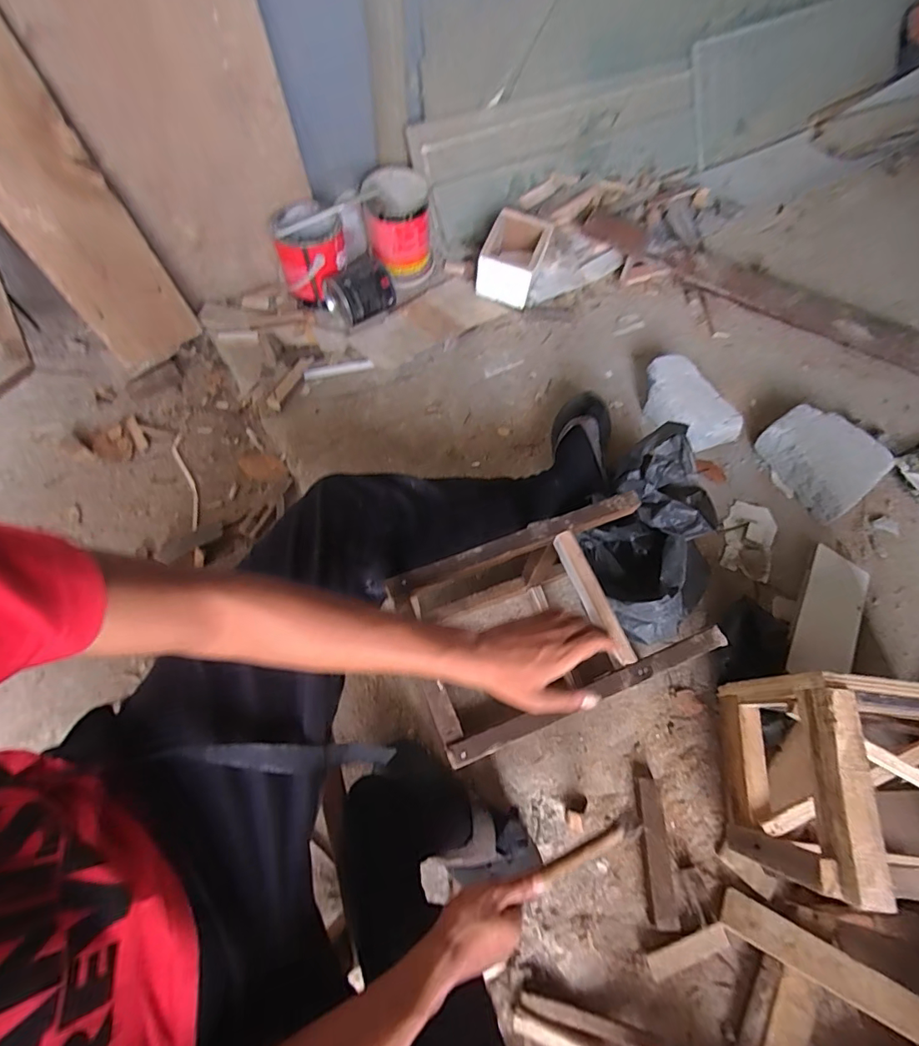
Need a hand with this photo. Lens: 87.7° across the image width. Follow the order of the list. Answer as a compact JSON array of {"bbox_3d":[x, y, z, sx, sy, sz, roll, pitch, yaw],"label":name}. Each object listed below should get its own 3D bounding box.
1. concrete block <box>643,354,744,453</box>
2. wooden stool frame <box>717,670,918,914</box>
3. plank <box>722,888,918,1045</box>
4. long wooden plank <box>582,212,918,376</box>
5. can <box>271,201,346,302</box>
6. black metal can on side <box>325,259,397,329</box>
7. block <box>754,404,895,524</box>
[{"bbox_3d":[0.464,-0.242,0.982,0.124,0.067,0.216,-32,68,-17],"label":"concrete block"},{"bbox_3d":[0.541,0.322,0.580,0.337,0.226,0.219,7,63,1],"label":"wooden stool frame"},{"bbox_3d":[0.479,0.553,0.577,0.298,0.017,0.050,22,57,19],"label":"plank"},{"bbox_3d":[0.807,-0.536,1.157,1.066,0.027,0.141,30,68,11],"label":"long wooden plank"},{"bbox_3d":[-0.320,-0.583,1.054,0.138,0.164,0.131,0,62,-1],"label":"can"},{"bbox_3d":[-0.217,-0.511,1.060,0.138,0.090,0.089,-32,68,-17],"label":"black metal can on side"},{"bbox_3d":[0.703,-0.128,0.932,0.185,0.064,0.200,-31,68,-16],"label":"block"}]

